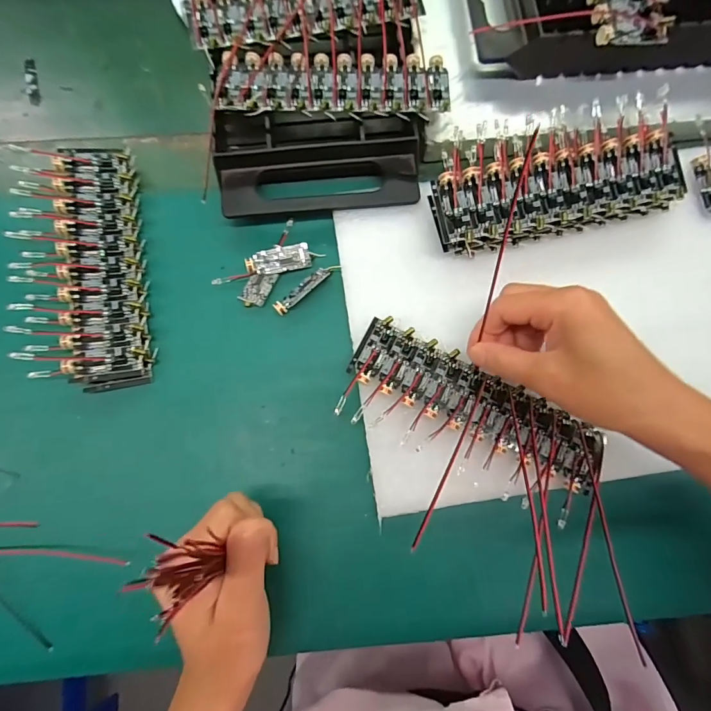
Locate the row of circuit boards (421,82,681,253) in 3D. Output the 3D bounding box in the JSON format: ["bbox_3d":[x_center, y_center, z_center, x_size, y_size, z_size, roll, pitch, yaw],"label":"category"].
[{"bbox_3d":[0.130,-0.118,0.260,0.163,0.033,0.077,-9,80,-2],"label":"row of circuit boards"}]

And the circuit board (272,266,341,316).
[{"bbox_3d":[-0.034,-0.047,0.266,0.051,0.004,0.010,-41,83,-7],"label":"circuit board"}]

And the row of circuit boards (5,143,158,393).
[{"bbox_3d":[-0.179,-0.061,0.260,0.071,0.017,0.167,-7,79,-18],"label":"row of circuit boards"}]

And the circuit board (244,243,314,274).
[{"bbox_3d":[-0.052,-0.065,0.266,0.043,0.004,0.017,-13,98,-13],"label":"circuit board"}]

